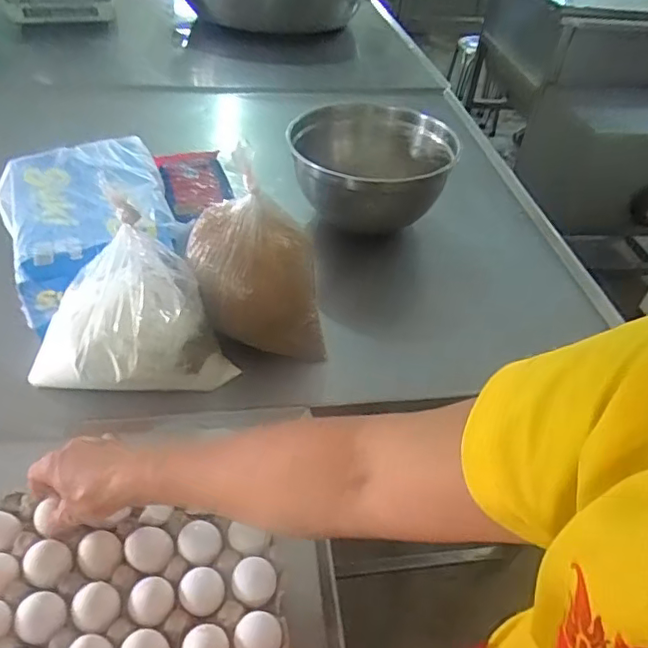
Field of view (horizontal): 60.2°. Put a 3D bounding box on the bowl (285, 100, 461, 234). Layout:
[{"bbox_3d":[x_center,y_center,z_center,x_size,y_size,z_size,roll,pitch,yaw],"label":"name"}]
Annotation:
[{"bbox_3d":[0.090,-0.292,1.063,0.307,0.125,0.311,-1,43,-7],"label":"bowl"}]

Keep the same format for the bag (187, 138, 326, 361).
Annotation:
[{"bbox_3d":[-0.090,-0.088,0.777,0.181,0.266,0.110,1,43,-5],"label":"bag"}]

